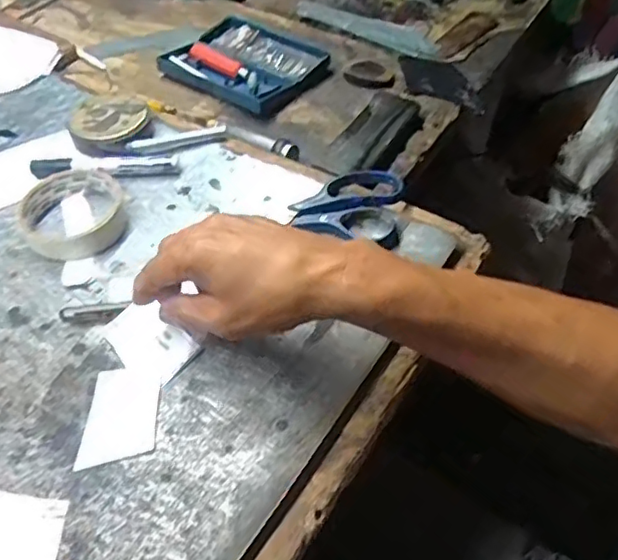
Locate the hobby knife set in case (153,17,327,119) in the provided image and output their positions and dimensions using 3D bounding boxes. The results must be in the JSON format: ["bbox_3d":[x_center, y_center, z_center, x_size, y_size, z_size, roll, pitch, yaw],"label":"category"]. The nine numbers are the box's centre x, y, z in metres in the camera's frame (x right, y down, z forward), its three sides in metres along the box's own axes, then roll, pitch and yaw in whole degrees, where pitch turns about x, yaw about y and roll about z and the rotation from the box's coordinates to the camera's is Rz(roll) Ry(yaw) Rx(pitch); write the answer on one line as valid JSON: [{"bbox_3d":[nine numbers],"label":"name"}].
[{"bbox_3d":[-0.069,-0.253,0.690,0.155,0.016,0.138,32,57,20],"label":"hobby knife set in case"}]

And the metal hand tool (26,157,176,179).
[{"bbox_3d":[-0.183,-0.100,0.543,0.129,0.018,0.021,2,52,-1],"label":"metal hand tool"}]

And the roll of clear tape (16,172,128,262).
[{"bbox_3d":[-0.196,-0.057,0.502,0.084,0.022,0.084,1,52,-2],"label":"roll of clear tape"}]

